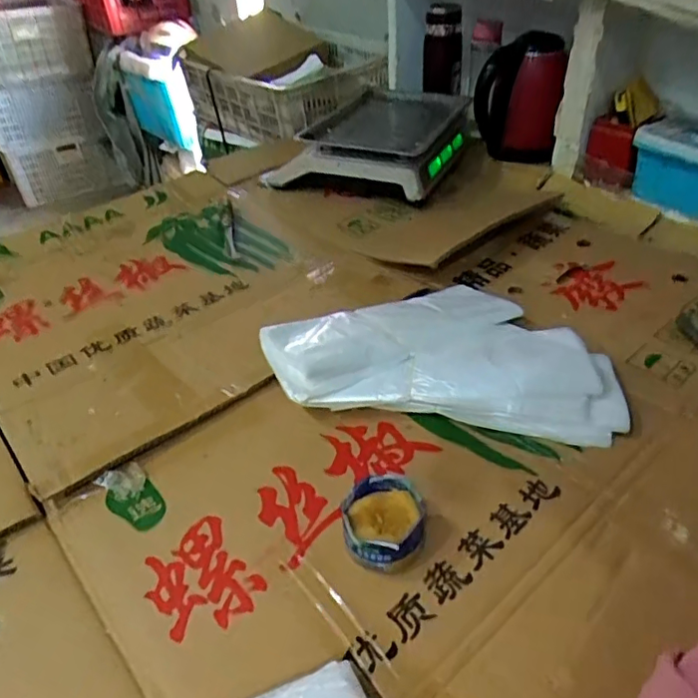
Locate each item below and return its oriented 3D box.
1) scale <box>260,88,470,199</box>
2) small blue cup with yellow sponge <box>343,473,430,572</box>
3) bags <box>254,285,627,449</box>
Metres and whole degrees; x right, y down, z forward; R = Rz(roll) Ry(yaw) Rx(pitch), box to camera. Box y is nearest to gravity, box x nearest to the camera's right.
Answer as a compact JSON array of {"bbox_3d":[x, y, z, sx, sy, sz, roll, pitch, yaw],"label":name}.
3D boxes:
[{"bbox_3d":[0.073,-0.416,1.135,0.303,0.127,0.372,18,43,24],"label":"scale"},{"bbox_3d":[0.030,0.151,0.495,0.068,0.044,0.072,-2,39,2],"label":"small blue cup with yellow sponge"},{"bbox_3d":[0.107,-0.011,0.685,0.394,0.054,0.249,4,40,10],"label":"bags"}]

